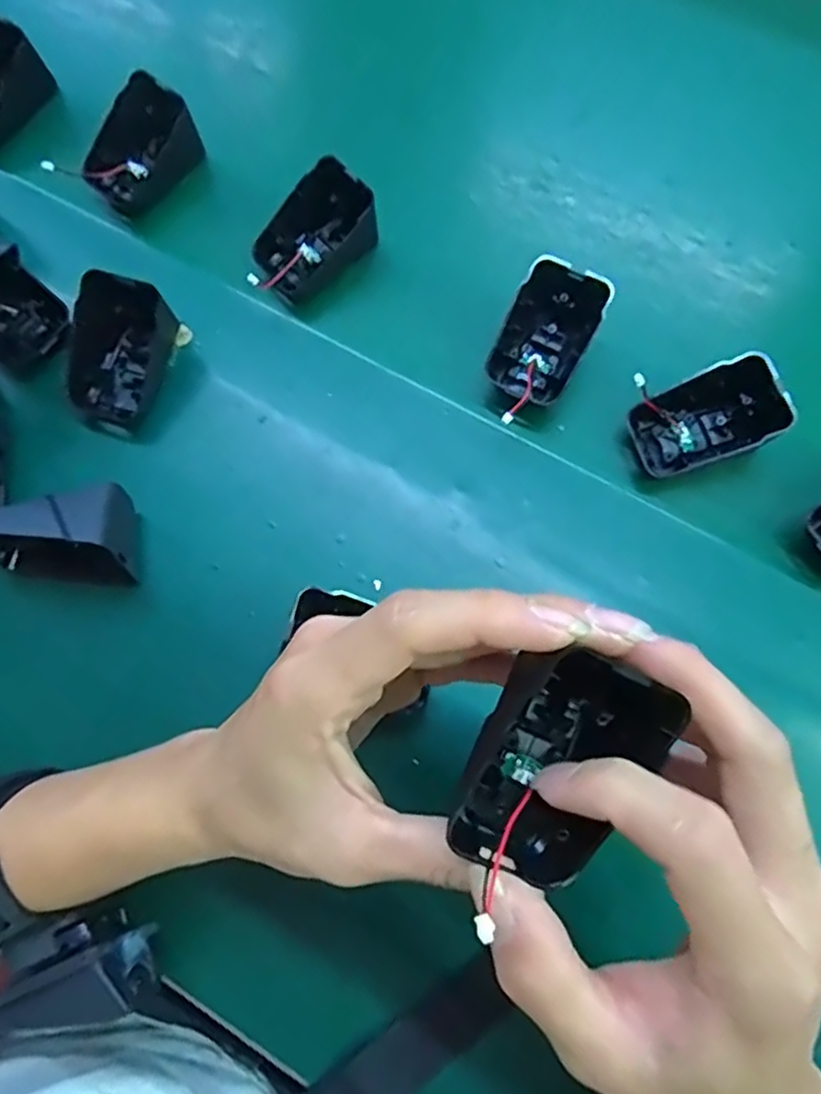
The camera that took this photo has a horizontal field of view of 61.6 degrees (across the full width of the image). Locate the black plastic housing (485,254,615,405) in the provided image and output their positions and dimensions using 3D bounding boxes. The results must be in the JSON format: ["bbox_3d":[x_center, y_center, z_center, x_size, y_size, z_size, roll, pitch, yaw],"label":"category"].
[{"bbox_3d":[0.072,-0.111,0.360,0.043,0.021,0.068,28,103,9],"label":"black plastic housing"}]

